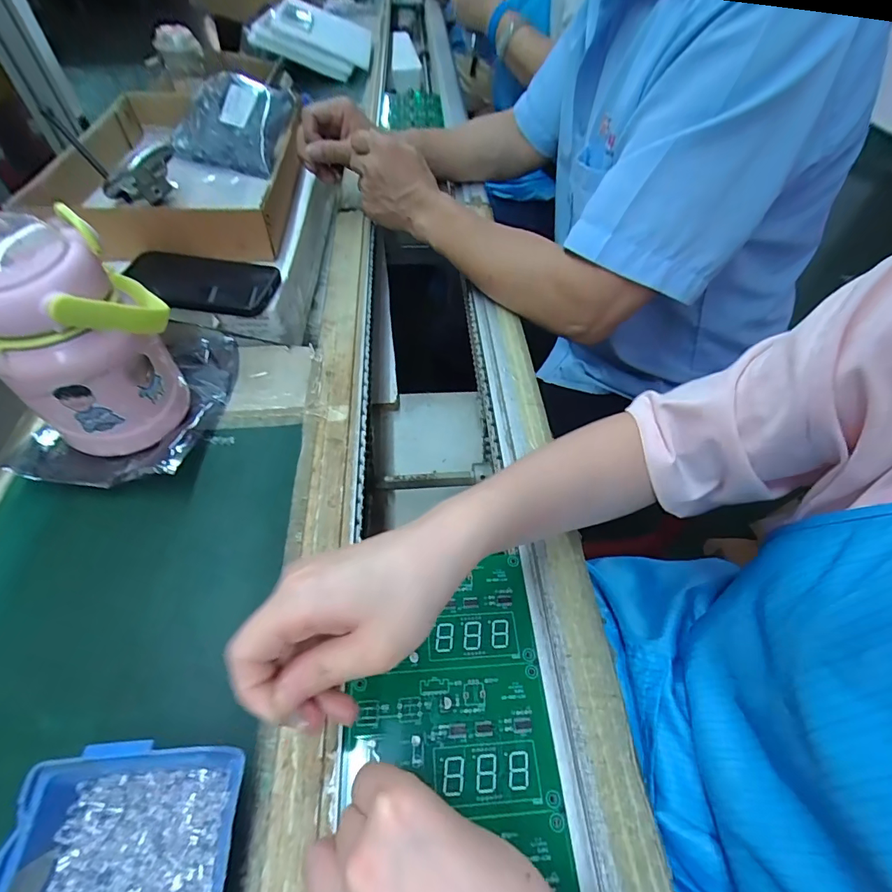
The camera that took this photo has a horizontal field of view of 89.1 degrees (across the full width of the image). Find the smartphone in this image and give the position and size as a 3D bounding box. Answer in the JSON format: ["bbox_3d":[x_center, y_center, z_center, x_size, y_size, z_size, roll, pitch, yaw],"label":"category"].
[{"bbox_3d":[-0.244,-0.164,0.452,0.140,0.015,0.069,10,53,5],"label":"smartphone"}]

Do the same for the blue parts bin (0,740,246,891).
[{"bbox_3d":[-0.152,0.204,0.212,0.094,0.051,0.102,-1,53,-4],"label":"blue parts bin"}]

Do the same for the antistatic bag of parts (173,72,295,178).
[{"bbox_3d":[-0.295,-0.444,0.617,0.156,0.037,0.135,16,83,9],"label":"antistatic bag of parts"}]

